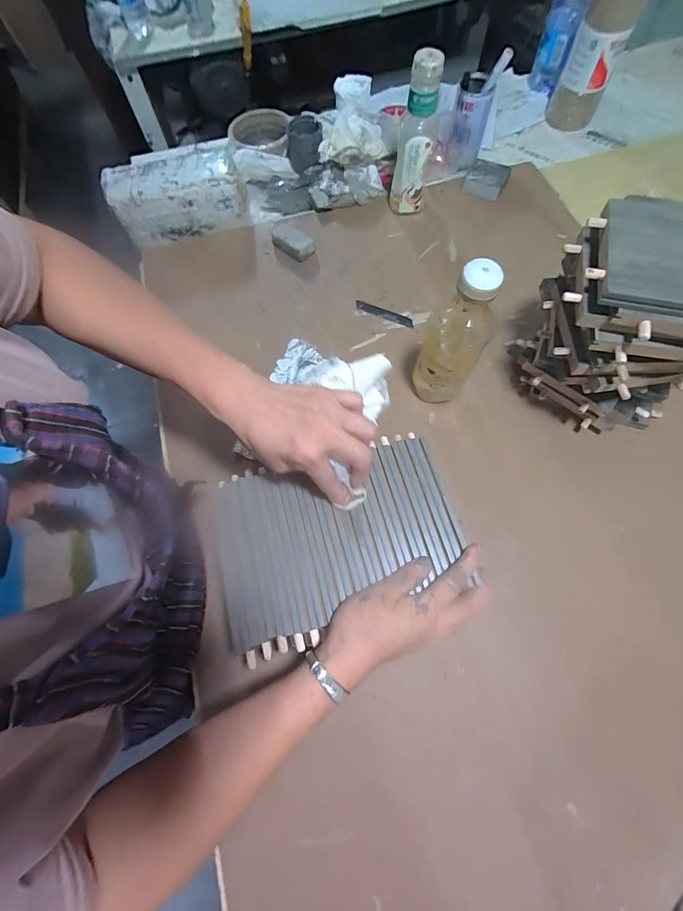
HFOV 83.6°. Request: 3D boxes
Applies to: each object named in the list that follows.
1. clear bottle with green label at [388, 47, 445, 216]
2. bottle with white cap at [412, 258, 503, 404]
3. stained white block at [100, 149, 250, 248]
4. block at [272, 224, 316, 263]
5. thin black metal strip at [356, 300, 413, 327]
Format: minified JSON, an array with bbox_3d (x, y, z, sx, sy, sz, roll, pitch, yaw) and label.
[{"bbox_3d":[0.113,-0.485,0.597,0.059,0.206,0.051,6,69,4],"label":"clear bottle with green label"},{"bbox_3d":[0.130,-0.133,0.454,0.066,0.211,0.057,20,71,9],"label":"bottle with white cap"},{"bbox_3d":[-0.279,-0.440,0.655,0.213,0.079,0.106,-19,70,-6],"label":"stained white block"},{"bbox_3d":[-0.085,-0.368,0.660,0.089,0.019,0.045,39,75,15],"label":"block"},{"bbox_3d":[0.068,-0.226,0.609,0.100,0.004,0.017,24,76,13],"label":"thin black metal strip"}]

